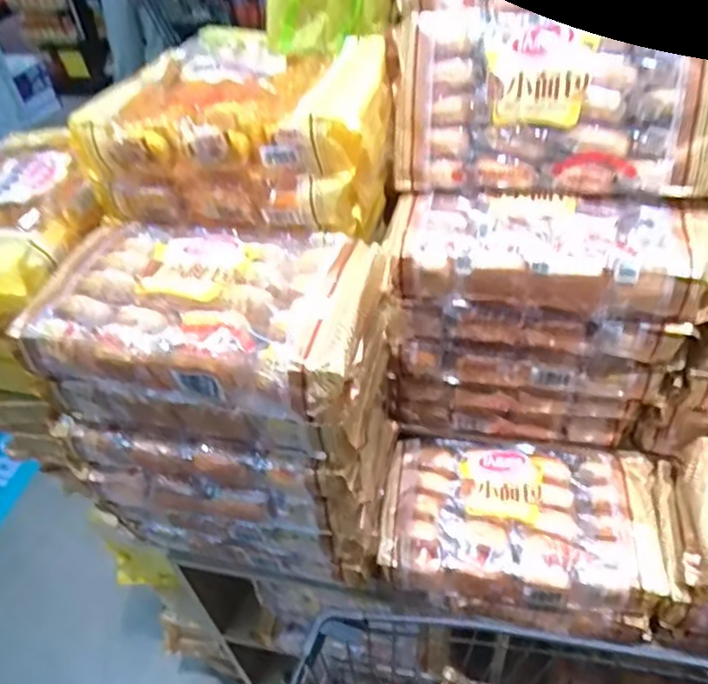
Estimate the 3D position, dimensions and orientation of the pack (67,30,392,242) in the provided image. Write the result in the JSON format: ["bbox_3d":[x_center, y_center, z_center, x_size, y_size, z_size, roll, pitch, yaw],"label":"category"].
[{"bbox_3d":[-0.117,-0.238,0.690,0.308,0.134,0.198,5,44,13],"label":"pack"}]

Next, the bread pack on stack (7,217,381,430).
[{"bbox_3d":[-0.144,-0.030,0.612,0.325,0.083,0.186,6,45,13],"label":"bread pack on stack"}]

